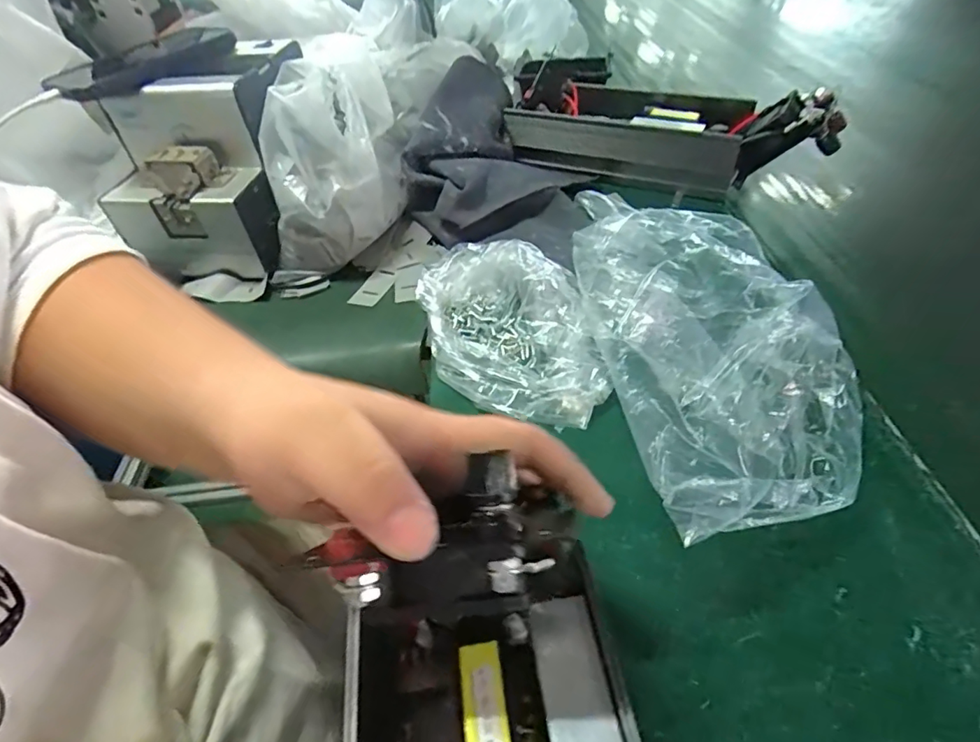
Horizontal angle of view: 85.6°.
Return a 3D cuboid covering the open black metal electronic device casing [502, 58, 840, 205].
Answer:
[{"bbox_3d":[0.172,-0.257,0.549,0.323,0.080,0.131,17,49,21],"label":"open black metal electronic device casing"}]

